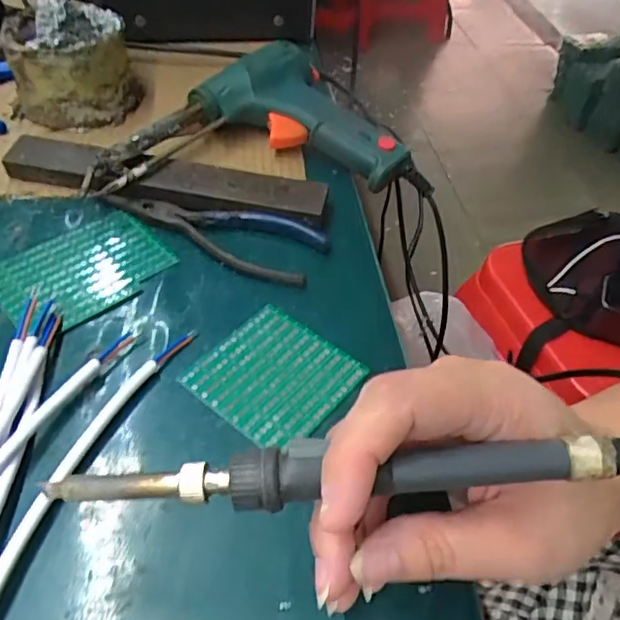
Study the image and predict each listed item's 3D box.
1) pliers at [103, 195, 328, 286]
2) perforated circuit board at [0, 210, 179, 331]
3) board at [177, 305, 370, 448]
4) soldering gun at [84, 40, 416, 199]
[{"bbox_3d":[-0.062,-0.052,0.361,0.141,0.010,0.048,20,49,13],"label":"pliers"},{"bbox_3d":[-0.132,-0.025,0.338,0.093,0.004,0.071,-31,57,-29],"label":"perforated circuit board"},{"bbox_3d":[-0.018,0.033,0.293,0.070,0.004,0.067,31,54,25],"label":"board"},{"bbox_3d":[-0.047,-0.132,0.406,0.210,0.052,0.116,-8,49,-12],"label":"soldering gun"}]

